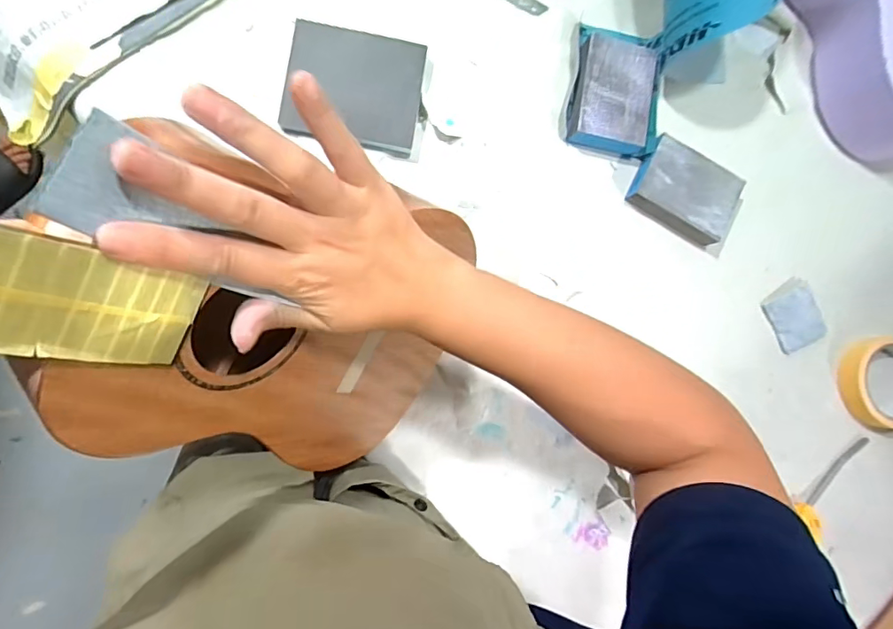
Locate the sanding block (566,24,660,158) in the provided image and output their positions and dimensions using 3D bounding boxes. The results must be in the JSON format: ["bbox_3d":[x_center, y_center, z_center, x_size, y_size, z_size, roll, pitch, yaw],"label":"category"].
[{"bbox_3d":[0.168,-0.222,0.493,0.085,0.026,0.120,9,87,-9],"label":"sanding block"}]

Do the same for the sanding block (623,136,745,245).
[{"bbox_3d":[0.237,-0.121,0.500,0.101,0.032,0.077,31,83,-7],"label":"sanding block"}]

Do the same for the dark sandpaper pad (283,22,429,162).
[{"bbox_3d":[-0.083,-0.206,0.455,0.119,0.019,0.096,10,86,-9],"label":"dark sandpaper pad"}]

